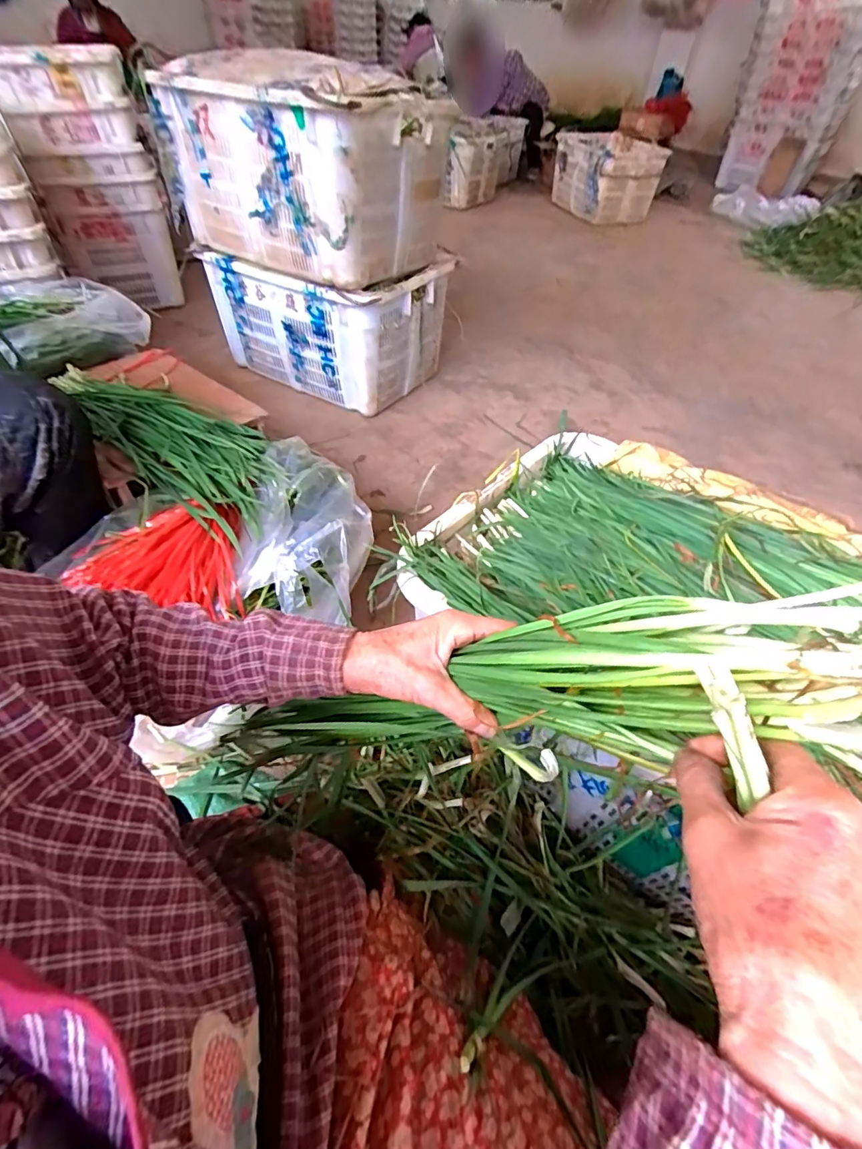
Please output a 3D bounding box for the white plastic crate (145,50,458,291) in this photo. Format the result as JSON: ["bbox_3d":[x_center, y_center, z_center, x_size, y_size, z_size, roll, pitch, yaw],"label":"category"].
[{"bbox_3d":[-0.299,-0.988,1.220,0.593,0.386,0.454,24,52,16],"label":"white plastic crate"}]

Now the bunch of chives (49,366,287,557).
[{"bbox_3d":[-0.497,-0.267,0.946,0.567,0.082,0.208,31,54,21],"label":"bunch of chives"}]

